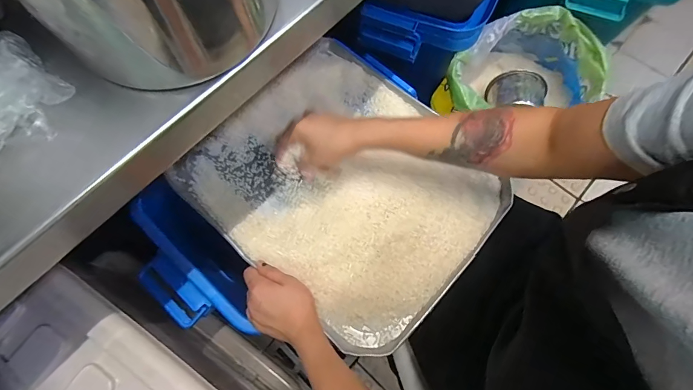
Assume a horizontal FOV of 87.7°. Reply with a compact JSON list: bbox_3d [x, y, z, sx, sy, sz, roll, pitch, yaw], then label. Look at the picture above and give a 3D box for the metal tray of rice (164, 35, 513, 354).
[{"bbox_3d":[-0.007,-0.025,0.541,0.420,0.036,0.347,41,76,13],"label":"metal tray of rice"}]

